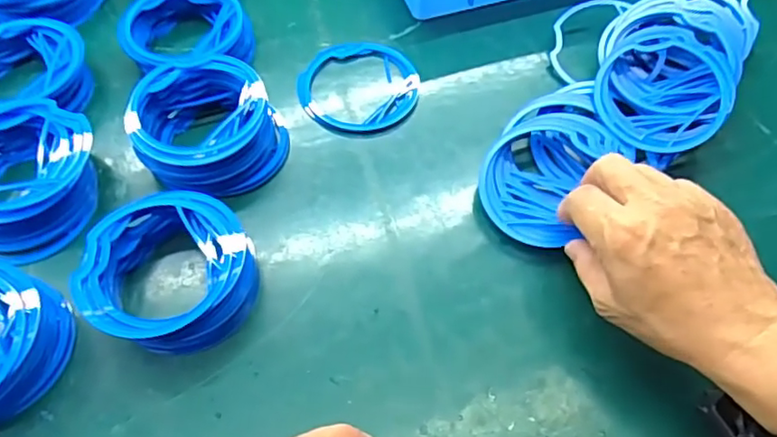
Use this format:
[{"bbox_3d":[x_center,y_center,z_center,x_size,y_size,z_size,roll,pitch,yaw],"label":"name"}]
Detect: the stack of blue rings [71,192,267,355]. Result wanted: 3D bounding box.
[{"bbox_3d":[-0.138,0.034,0.372,0.104,0.040,0.101,15,59,9],"label":"stack of blue rings"}]

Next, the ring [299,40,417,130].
[{"bbox_3d":[-0.023,-0.111,0.477,0.095,0.007,0.096,0,58,0],"label":"ring"}]

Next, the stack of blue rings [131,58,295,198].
[{"bbox_3d":[-0.130,-0.065,0.424,0.103,0.047,0.105,-27,63,-16],"label":"stack of blue rings"}]

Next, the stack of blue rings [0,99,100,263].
[{"bbox_3d":[-0.260,-0.030,0.408,0.103,0.040,0.109,29,62,16],"label":"stack of blue rings"}]

